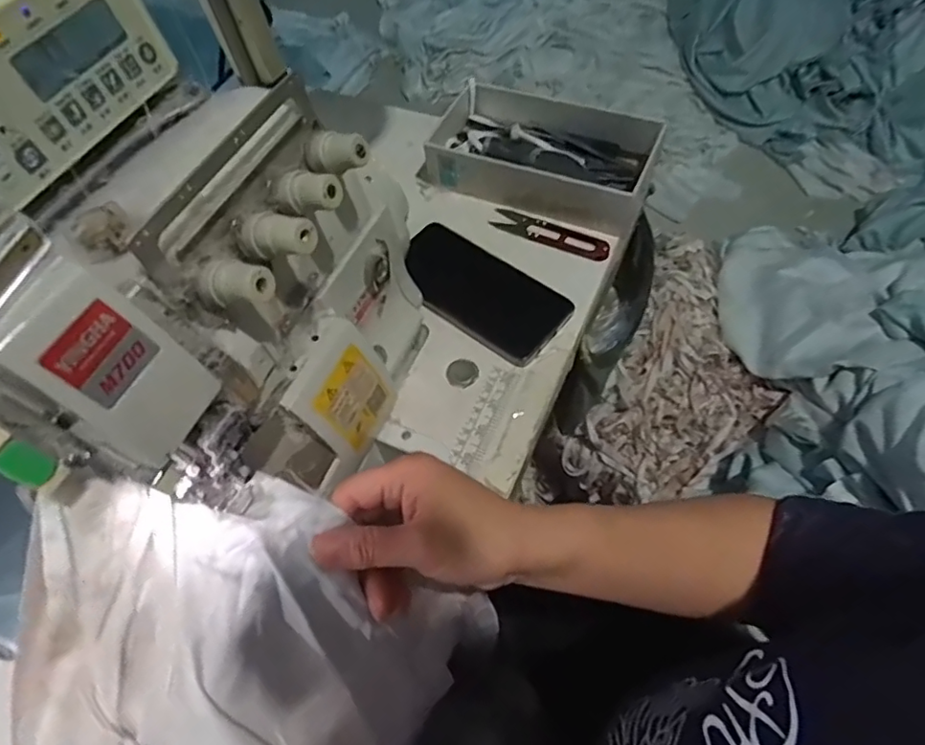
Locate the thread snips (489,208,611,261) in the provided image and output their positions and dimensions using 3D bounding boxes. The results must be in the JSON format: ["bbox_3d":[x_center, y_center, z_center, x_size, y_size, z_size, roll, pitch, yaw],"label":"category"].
[{"bbox_3d":[0.081,-0.132,0.523,0.117,0.008,0.029,27,66,18],"label":"thread snips"}]

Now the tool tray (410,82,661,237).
[{"bbox_3d":[0.074,-0.211,0.548,0.217,0.052,0.127,24,65,16],"label":"tool tray"}]

